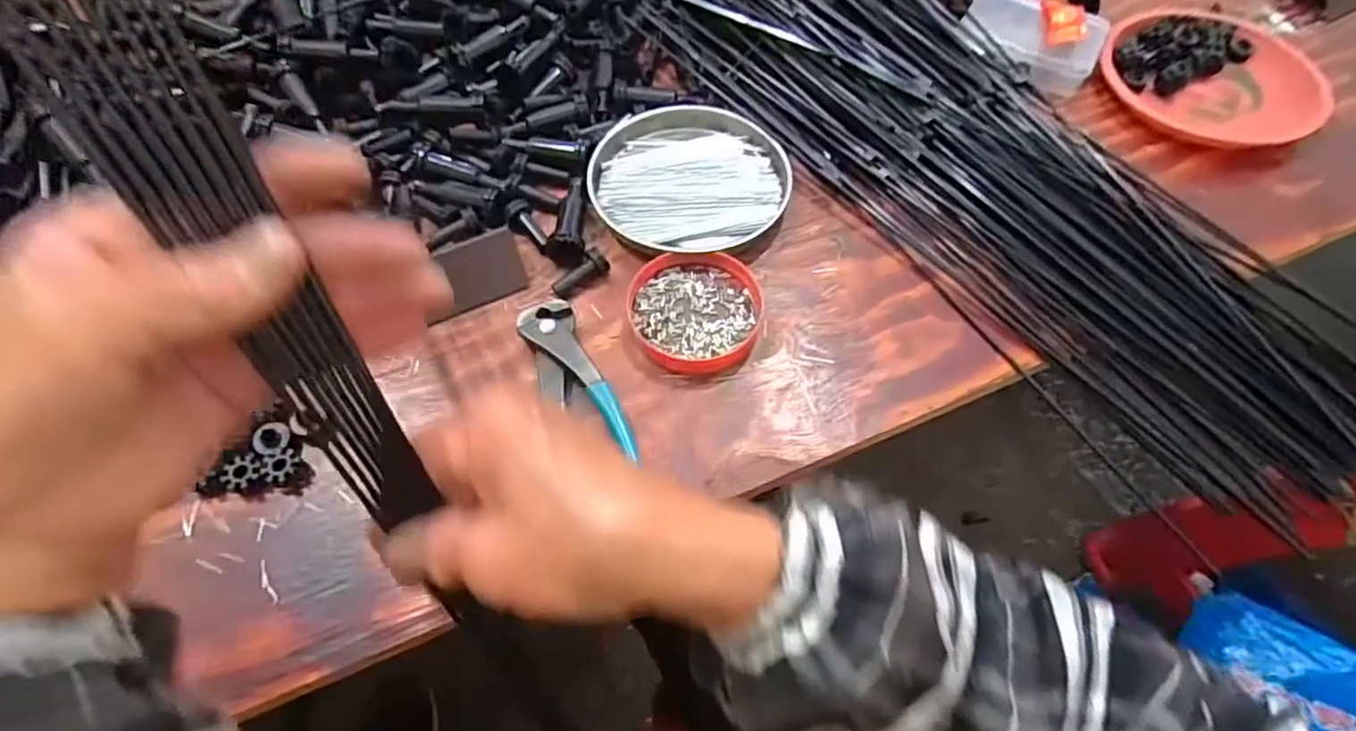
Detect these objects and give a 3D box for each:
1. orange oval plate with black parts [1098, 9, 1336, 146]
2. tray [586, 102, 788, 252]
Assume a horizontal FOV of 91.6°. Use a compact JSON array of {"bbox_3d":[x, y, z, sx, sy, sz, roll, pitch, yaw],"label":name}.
[{"bbox_3d":[0.400,-0.215,0.500,0.140,0.030,0.145,-24,63,-14],"label":"orange oval plate with black parts"},{"bbox_3d":[0.008,-0.128,0.450,0.132,0.019,0.125,0,60,0],"label":"tray"}]

